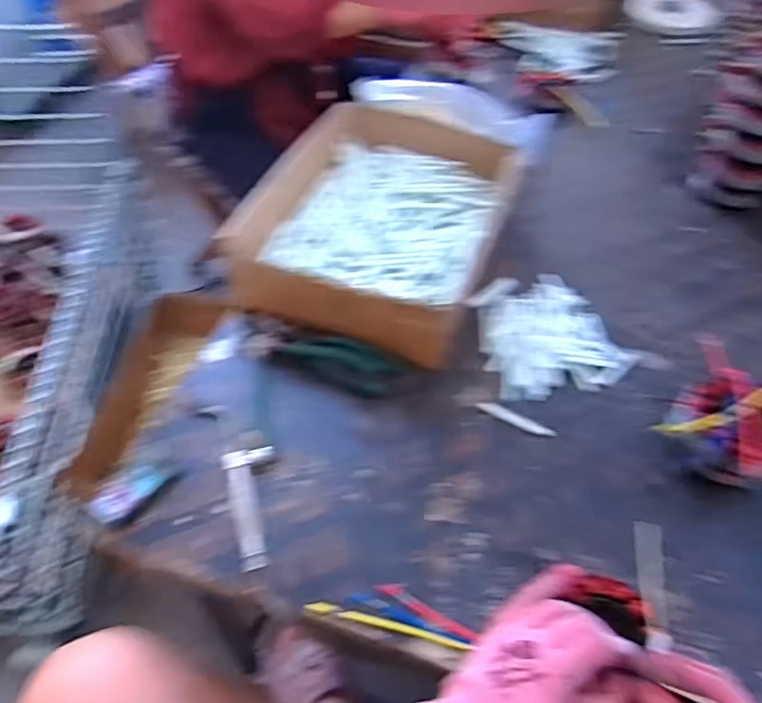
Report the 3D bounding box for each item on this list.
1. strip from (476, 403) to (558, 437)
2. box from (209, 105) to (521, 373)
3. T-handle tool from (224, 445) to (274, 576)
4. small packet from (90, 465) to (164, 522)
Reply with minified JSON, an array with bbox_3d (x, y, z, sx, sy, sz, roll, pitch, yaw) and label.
[{"bbox_3d":[0.129,0.064,0.572,0.075,0.006,0.013,23,54,20],"label":"strip"},{"bbox_3d":[0.011,-0.160,0.690,0.247,0.089,0.343,19,52,14],"label":"box"},{"bbox_3d":[-0.105,0.126,0.495,0.040,0.012,0.103,-9,50,-10],"label":"T-handle tool"},{"bbox_3d":[-0.208,0.117,0.495,0.027,0.011,0.057,35,57,25],"label":"small packet"}]

